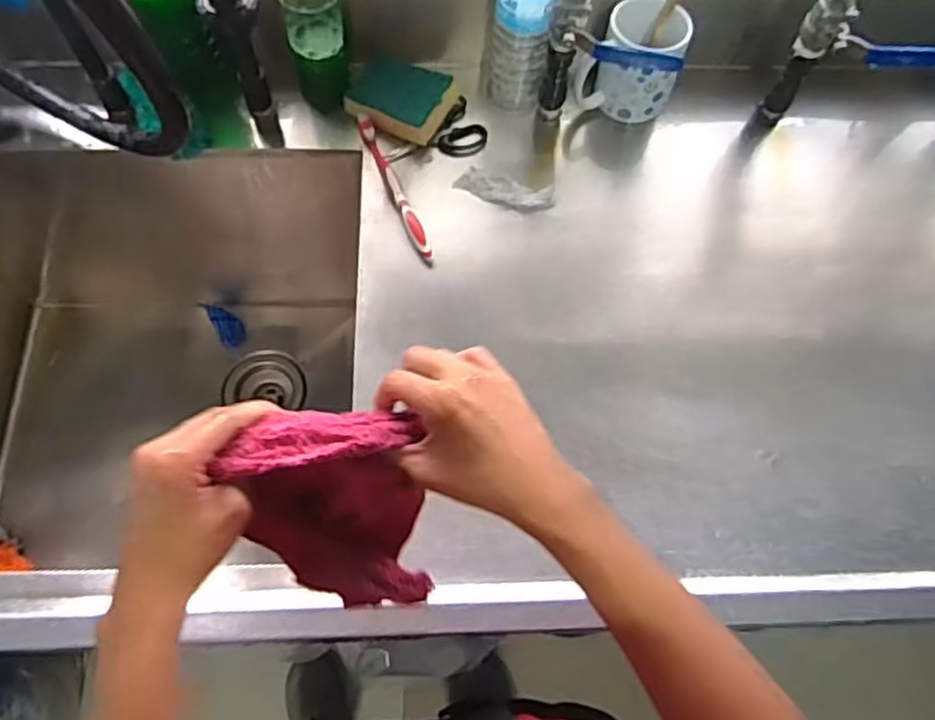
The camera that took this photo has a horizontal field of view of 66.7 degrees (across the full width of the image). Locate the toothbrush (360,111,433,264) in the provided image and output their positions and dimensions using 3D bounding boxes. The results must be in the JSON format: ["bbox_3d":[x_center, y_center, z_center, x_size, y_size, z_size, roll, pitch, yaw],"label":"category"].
[{"bbox_3d":[-0.073,-0.178,0.730,0.019,0.023,0.177,-21,70,-11],"label":"toothbrush"}]

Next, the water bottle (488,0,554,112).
[{"bbox_3d":[0.055,-0.343,0.697,0.061,0.206,0.061,9,67,1],"label":"water bottle"}]

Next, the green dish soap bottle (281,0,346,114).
[{"bbox_3d":[-0.149,-0.325,0.695,0.057,0.167,0.055,-12,68,-8],"label":"green dish soap bottle"}]

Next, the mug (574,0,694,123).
[{"bbox_3d":[0.173,-0.307,0.744,0.096,0.098,0.108,28,69,9],"label":"mug"}]

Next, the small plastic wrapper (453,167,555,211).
[{"bbox_3d":[0.039,-0.177,0.739,0.102,0.021,0.030,20,68,6],"label":"small plastic wrapper"}]

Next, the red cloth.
[{"bbox_3d":[-0.085,0.096,0.453,0.112,0.096,0.105,-2,67,-4],"label":"red cloth"}]

